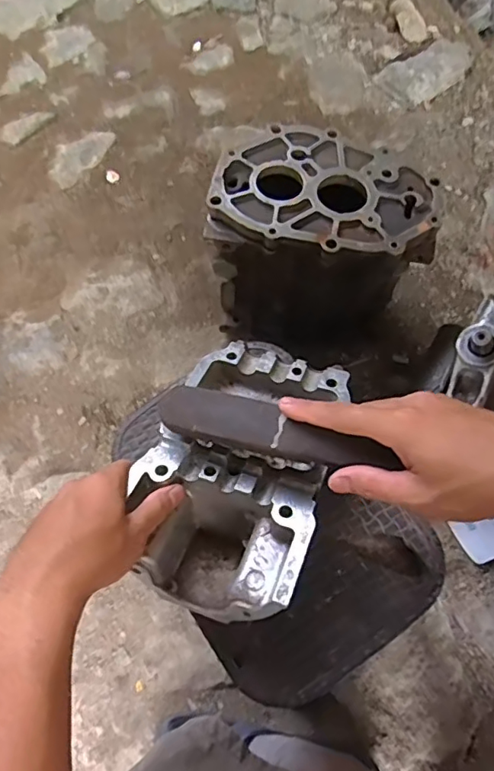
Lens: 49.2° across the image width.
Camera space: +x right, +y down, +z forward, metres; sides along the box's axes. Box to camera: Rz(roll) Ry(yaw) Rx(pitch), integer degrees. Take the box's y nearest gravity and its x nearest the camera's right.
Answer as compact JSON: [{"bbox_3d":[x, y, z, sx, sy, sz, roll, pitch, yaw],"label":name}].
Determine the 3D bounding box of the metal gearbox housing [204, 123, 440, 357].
[{"bbox_3d":[0.096,-0.190,0.747,0.262,0.228,0.197,7,67,7],"label":"metal gearbox housing"}]

